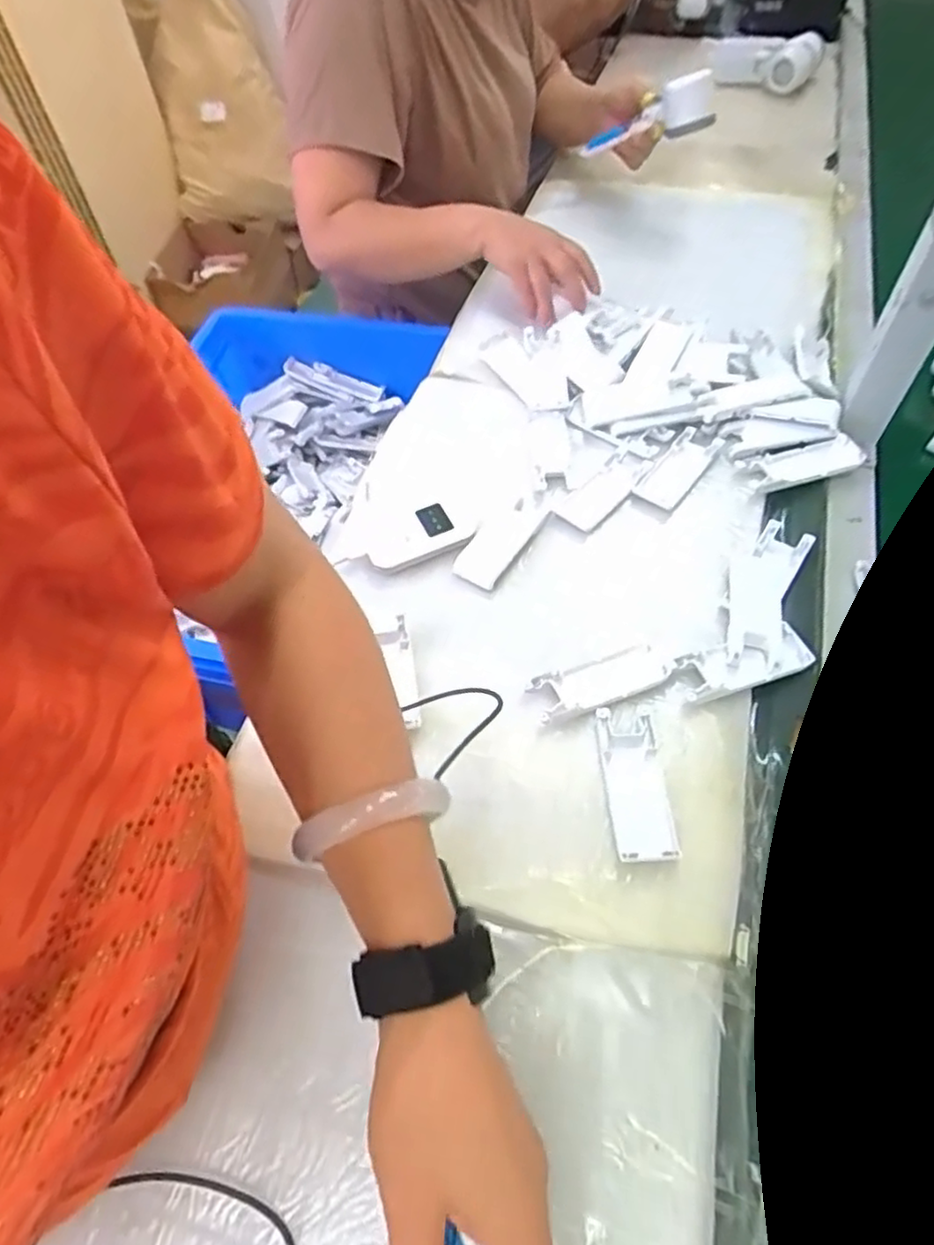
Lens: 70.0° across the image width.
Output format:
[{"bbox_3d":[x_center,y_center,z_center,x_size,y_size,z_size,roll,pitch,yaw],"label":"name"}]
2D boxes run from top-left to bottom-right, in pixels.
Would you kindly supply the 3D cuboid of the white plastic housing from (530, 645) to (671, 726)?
[{"bbox_3d":[0.101,0.043,0.500,0.104,0.012,0.036,-15,57,-9],"label":"white plastic housing"}]

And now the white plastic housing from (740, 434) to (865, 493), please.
[{"bbox_3d":[0.314,-0.150,0.626,0.112,0.011,0.039,-13,57,-7],"label":"white plastic housing"}]

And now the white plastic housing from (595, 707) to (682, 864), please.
[{"bbox_3d":[0.114,0.109,0.454,0.040,0.014,0.105,-2,56,0],"label":"white plastic housing"}]

